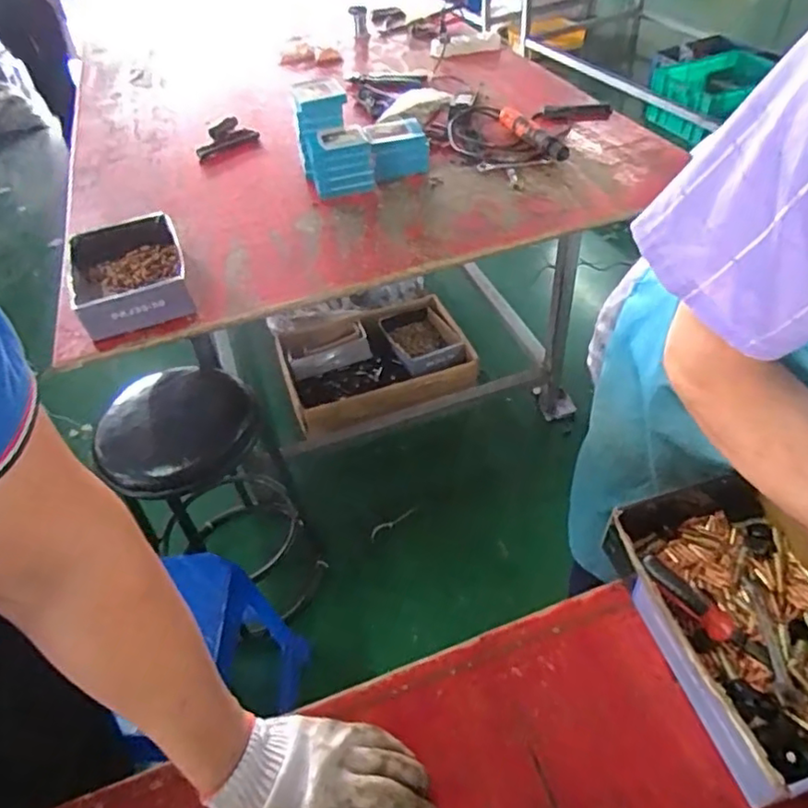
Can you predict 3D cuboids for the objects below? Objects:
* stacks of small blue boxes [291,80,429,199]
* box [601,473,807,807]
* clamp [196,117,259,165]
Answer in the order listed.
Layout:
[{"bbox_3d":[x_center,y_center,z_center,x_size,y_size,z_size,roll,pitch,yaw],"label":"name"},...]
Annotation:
[{"bbox_3d":[-0.081,-0.538,1.222,0.254,0.170,0.148,-14,47,-7],"label":"stacks of small blue boxes"},{"bbox_3d":[0.319,0.184,0.552,0.185,0.064,0.255,-17,47,-10],"label":"box"},{"bbox_3d":[-0.431,-0.629,1.443,0.148,0.023,0.149,-25,49,-17],"label":"clamp"}]

